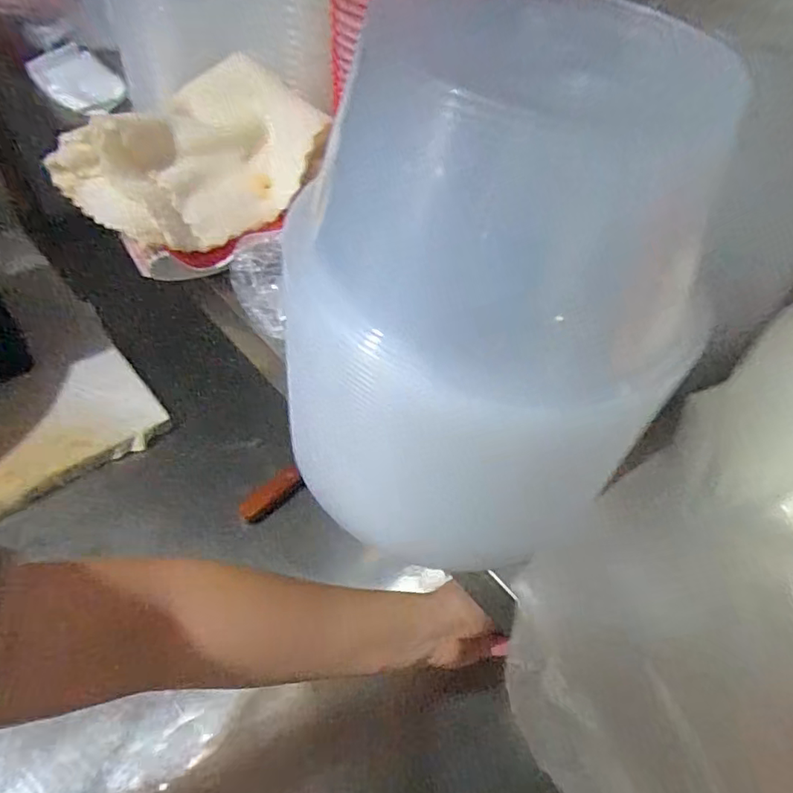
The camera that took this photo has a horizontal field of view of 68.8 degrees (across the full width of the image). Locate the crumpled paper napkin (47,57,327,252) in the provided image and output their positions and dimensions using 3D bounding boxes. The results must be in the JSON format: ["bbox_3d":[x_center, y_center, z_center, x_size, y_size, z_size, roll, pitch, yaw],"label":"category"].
[{"bbox_3d":[-0.136,-0.161,0.382,0.149,0.065,0.128,-32,58,-31],"label":"crumpled paper napkin"}]

